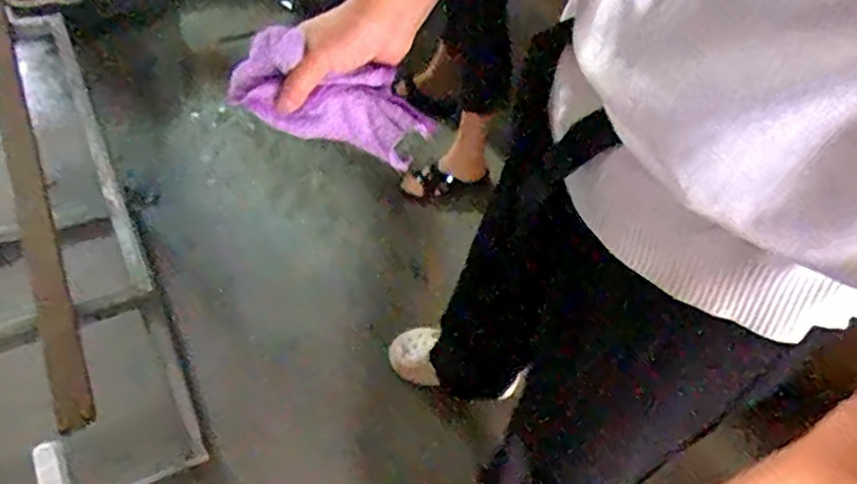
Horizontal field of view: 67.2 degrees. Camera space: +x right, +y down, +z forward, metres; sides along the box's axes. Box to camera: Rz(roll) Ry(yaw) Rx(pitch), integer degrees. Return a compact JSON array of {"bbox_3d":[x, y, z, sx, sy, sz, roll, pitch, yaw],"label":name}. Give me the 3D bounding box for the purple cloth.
[{"bbox_3d":[-0.078,-0.113,0.514,0.160,0.087,0.048,19,48,-1],"label":"purple cloth"}]

